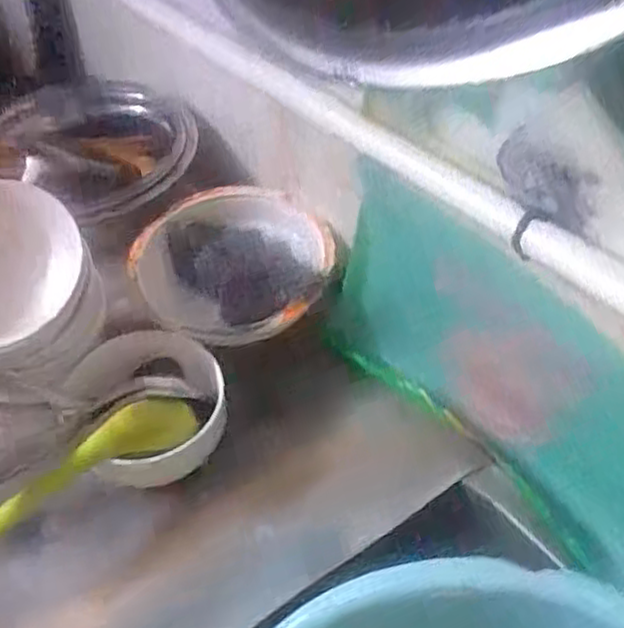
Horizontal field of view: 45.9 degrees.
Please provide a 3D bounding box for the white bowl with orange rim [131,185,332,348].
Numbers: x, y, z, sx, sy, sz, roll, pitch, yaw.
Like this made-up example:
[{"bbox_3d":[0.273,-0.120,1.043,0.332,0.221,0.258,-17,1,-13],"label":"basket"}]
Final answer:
[{"bbox_3d":[-0.054,-0.032,0.561,0.147,0.050,0.137,-1,50,1],"label":"white bowl with orange rim"}]

